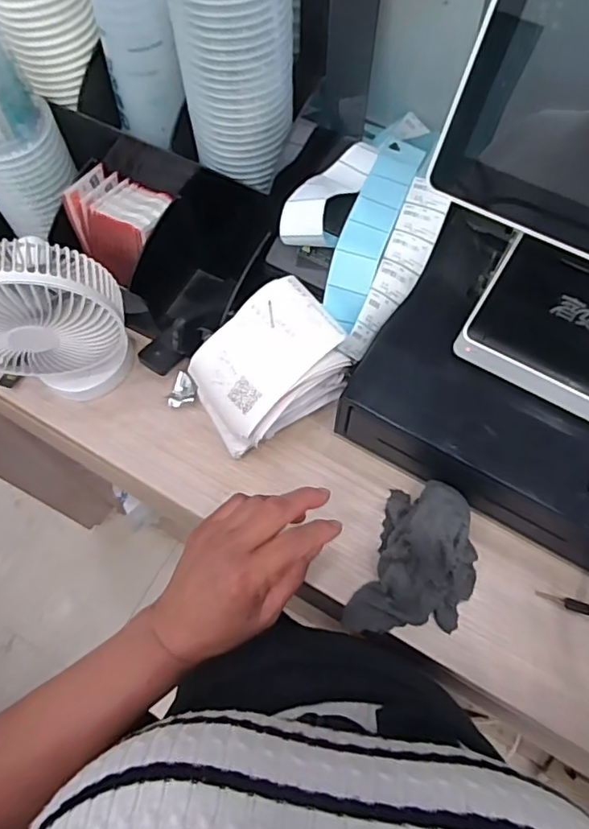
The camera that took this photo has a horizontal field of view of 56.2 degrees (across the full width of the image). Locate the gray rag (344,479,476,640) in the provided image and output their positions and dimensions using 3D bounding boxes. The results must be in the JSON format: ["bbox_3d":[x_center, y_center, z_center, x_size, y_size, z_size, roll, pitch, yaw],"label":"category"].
[{"bbox_3d":[0.116,0.132,0.481,0.094,0.076,0.138,22,69,9],"label":"gray rag"}]

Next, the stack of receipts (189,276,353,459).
[{"bbox_3d":[-0.025,-0.039,0.531,0.130,0.124,0.097,-34,71,-13],"label":"stack of receipts"}]

